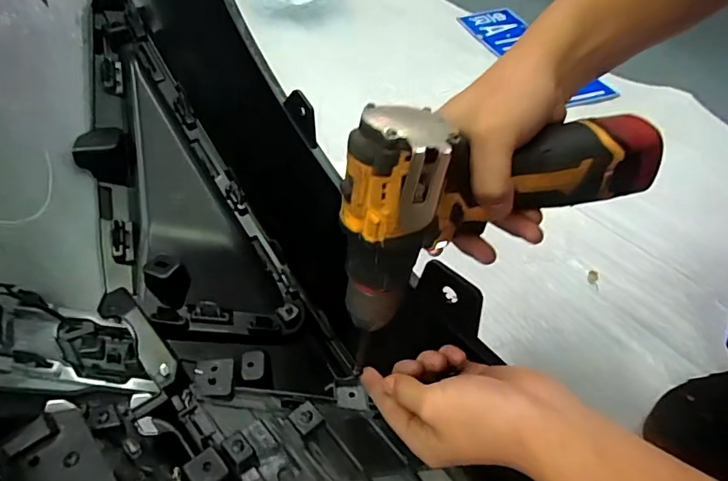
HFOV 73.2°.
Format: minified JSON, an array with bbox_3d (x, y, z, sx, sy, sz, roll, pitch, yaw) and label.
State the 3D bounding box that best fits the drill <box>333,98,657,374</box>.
[{"bbox_3d":[0.085,-0.027,0.336,0.205,0.144,0.063,-12,46,-13],"label":"drill"}]

